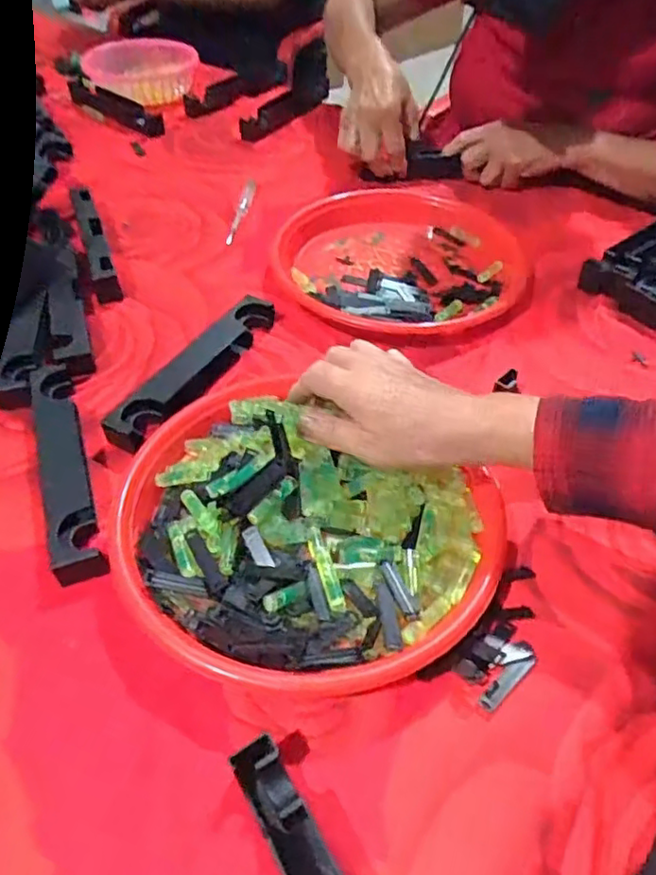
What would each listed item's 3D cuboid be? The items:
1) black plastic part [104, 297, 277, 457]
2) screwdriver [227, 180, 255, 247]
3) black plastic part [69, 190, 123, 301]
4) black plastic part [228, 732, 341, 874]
[{"bbox_3d":[-0.111,-0.060,0.539,0.037,0.027,0.190,21,51,17],"label":"black plastic part"},{"bbox_3d":[-0.097,-0.259,0.724,0.015,0.008,0.131,4,48,3],"label":"screwdriver"},{"bbox_3d":[-0.242,-0.205,0.660,0.024,0.033,0.188,-16,50,-14],"label":"black plastic part"},{"bbox_3d":[-0.017,0.190,0.309,0.024,0.024,0.085,-25,56,-21],"label":"black plastic part"}]

